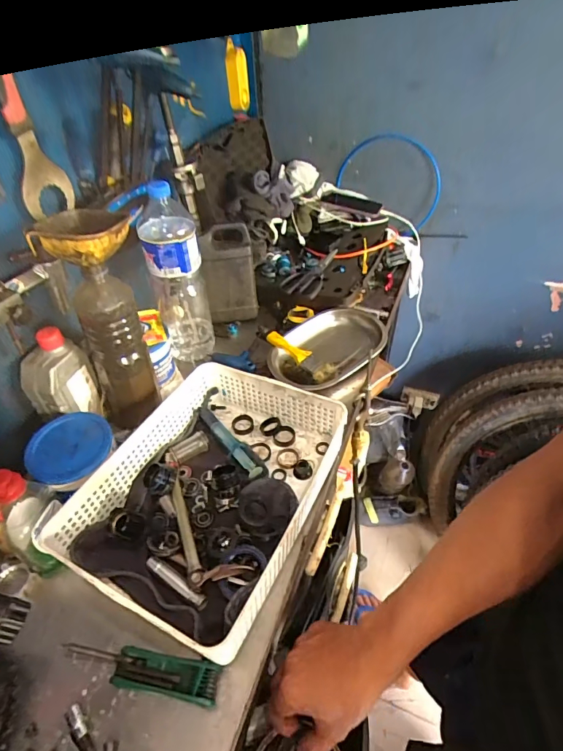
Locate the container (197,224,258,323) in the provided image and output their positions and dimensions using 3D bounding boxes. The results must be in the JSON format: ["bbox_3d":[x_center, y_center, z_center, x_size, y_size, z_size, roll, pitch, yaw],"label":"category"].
[{"bbox_3d":[-0.103,-0.198,0.820,0.102,0.172,0.063,-7,44,-4],"label":"container"}]

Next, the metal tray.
[{"bbox_3d":[0.087,-0.043,0.767,0.230,0.052,0.152,-28,49,-23],"label":"metal tray"}]

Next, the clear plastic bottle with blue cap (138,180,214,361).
[{"bbox_3d":[-0.173,-0.161,0.711,0.085,0.299,0.091,-10,44,-7],"label":"clear plastic bottle with blue cap"}]

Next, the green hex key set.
[{"bbox_3d":[-0.139,0.296,0.420,0.155,0.026,0.034,5,44,9],"label":"green hex key set"}]

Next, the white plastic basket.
[{"bbox_3d":[-0.088,0.135,0.534,0.264,0.077,0.327,19,48,22],"label":"white plastic basket"}]

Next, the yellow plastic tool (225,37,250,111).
[{"bbox_3d":[-0.096,-0.652,0.908,0.046,0.170,0.031,-3,80,0],"label":"yellow plastic tool"}]

